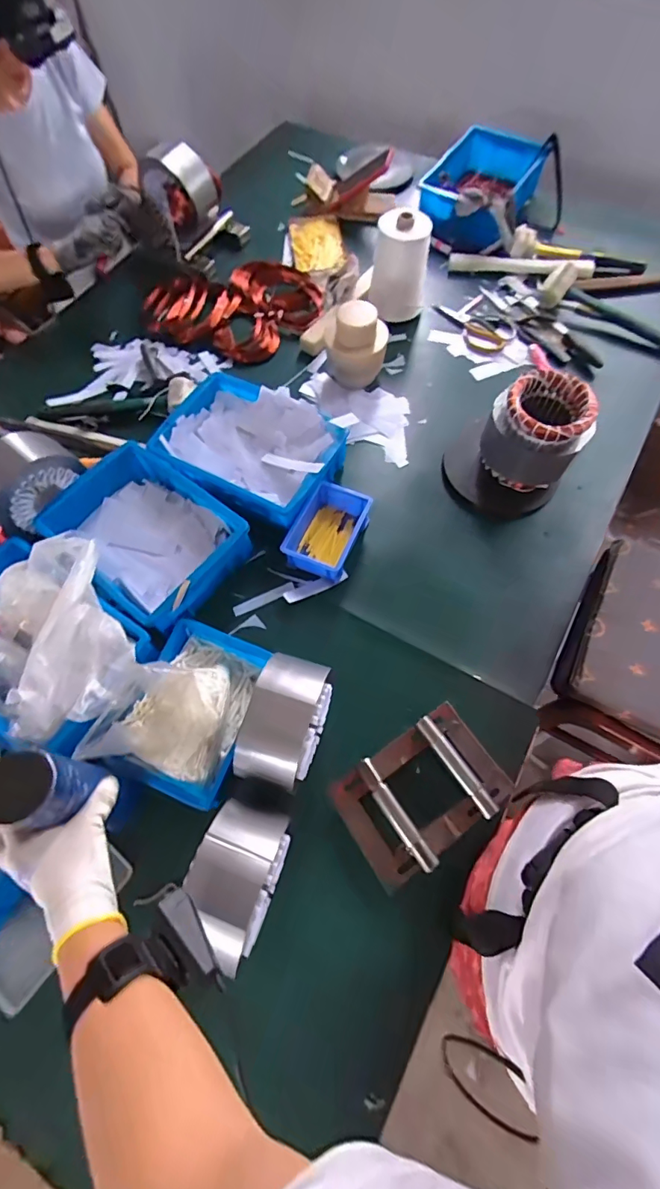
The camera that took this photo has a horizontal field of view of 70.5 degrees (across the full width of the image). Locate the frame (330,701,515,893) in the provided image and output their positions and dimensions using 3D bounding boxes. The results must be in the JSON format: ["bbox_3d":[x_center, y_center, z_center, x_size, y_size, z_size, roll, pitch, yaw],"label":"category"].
[{"bbox_3d":[0.114,0.239,0.573,0.196,0.033,0.132,-33,70,-14],"label":"frame"}]

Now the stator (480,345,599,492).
[{"bbox_3d":[0.326,-0.257,0.738,0.136,0.124,0.118,35,72,14],"label":"stator"}]

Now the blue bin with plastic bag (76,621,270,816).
[{"bbox_3d":[-0.177,0.131,0.575,0.149,0.109,0.204,19,67,8],"label":"blue bin with plastic bag"}]

